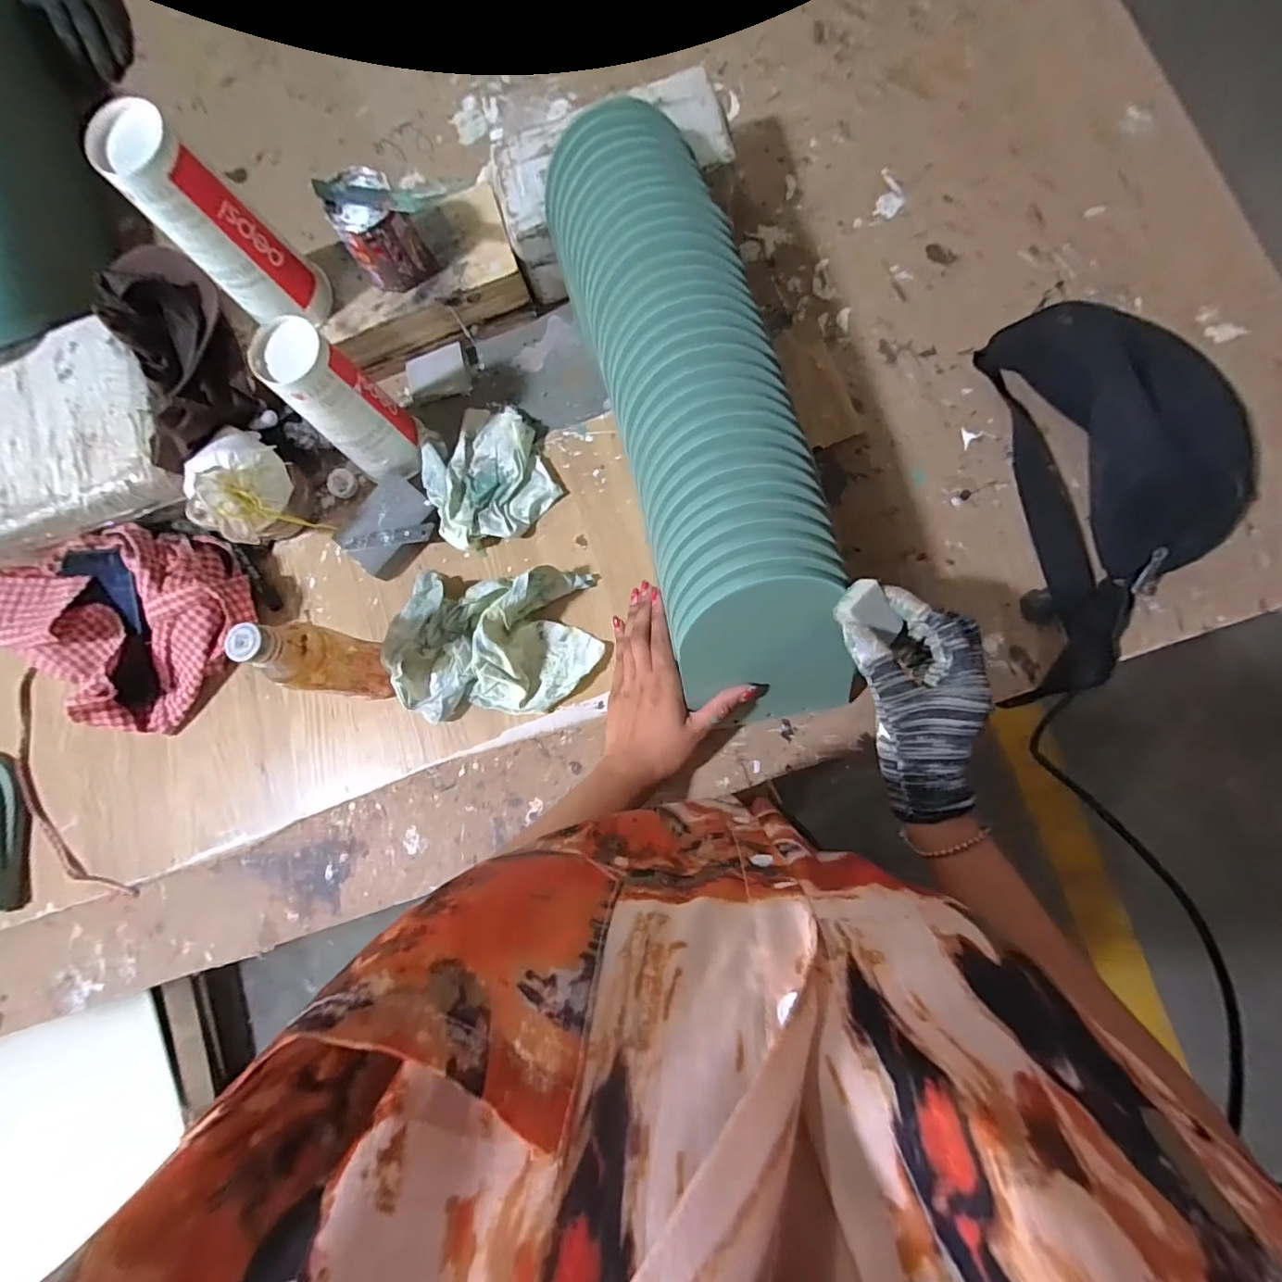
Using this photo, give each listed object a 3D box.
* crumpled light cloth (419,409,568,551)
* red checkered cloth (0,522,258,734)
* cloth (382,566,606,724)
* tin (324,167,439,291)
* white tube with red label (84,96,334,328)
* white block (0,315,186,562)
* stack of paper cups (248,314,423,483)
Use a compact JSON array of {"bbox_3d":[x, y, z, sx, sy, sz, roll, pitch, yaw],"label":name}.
[{"bbox_3d":[-0.165,-0.179,0.567,0.122,0.036,0.150,-26,81,2],"label":"crumpled light cloth"},{"bbox_3d":[-0.546,-0.039,0.569,0.242,0.061,0.222,40,88,9],"label":"red checkered cloth"},{"bbox_3d":[-0.141,0.001,0.526,0.197,0.062,0.147,-1,83,6],"label":"cloth"},{"bbox_3d":[-0.249,-0.389,0.523,0.062,0.078,0.065,-1,83,4],"label":"tin"},{"bbox_3d":[-0.364,-0.359,0.479,0.080,0.171,0.066,-44,82,-2],"label":"white tube with red label"},{"bbox_3d":[-0.625,-0.210,0.572,0.267,0.047,0.203,-19,82,2],"label":"white block"},{"bbox_3d":[-0.280,-0.225,0.518,0.064,0.152,0.077,-15,81,4],"label":"stack of paper cups"}]

